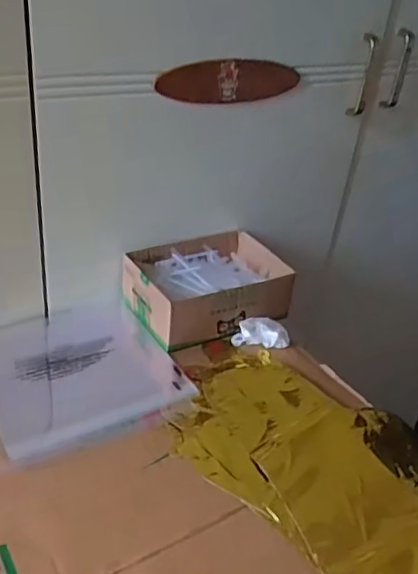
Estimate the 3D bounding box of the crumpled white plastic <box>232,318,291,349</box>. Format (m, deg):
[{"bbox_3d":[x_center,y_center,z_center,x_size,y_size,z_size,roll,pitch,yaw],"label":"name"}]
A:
[{"bbox_3d":[0.064,0.055,0.719,0.067,0.024,0.039,7,32,0],"label":"crumpled white plastic"}]

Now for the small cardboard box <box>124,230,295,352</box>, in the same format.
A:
[{"bbox_3d":[0.000,0.000,0.741,0.193,0.068,0.147,-18,40,-33],"label":"small cardboard box"}]

